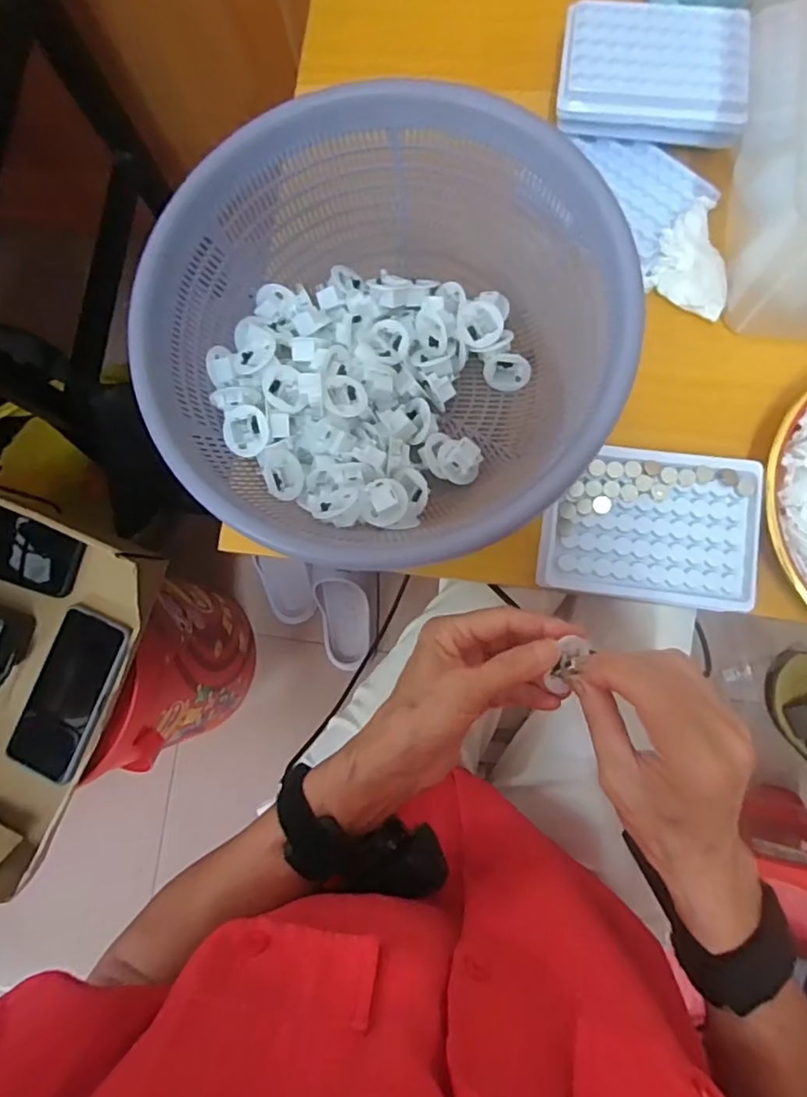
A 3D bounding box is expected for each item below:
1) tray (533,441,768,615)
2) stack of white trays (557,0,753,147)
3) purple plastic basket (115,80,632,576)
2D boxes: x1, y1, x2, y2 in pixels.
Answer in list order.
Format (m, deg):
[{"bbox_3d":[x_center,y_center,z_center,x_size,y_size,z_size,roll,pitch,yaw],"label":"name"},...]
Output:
[{"bbox_3d":[0.162,-0.015,0.382,0.135,0.014,0.098,6,84,7],"label":"tray"},{"bbox_3d":[0.182,-0.349,0.423,0.134,0.035,0.097,11,85,7],"label":"stack of white trays"},{"bbox_3d":[-0.008,-0.127,0.378,0.275,0.112,0.272,22,86,8],"label":"purple plastic basket"}]

